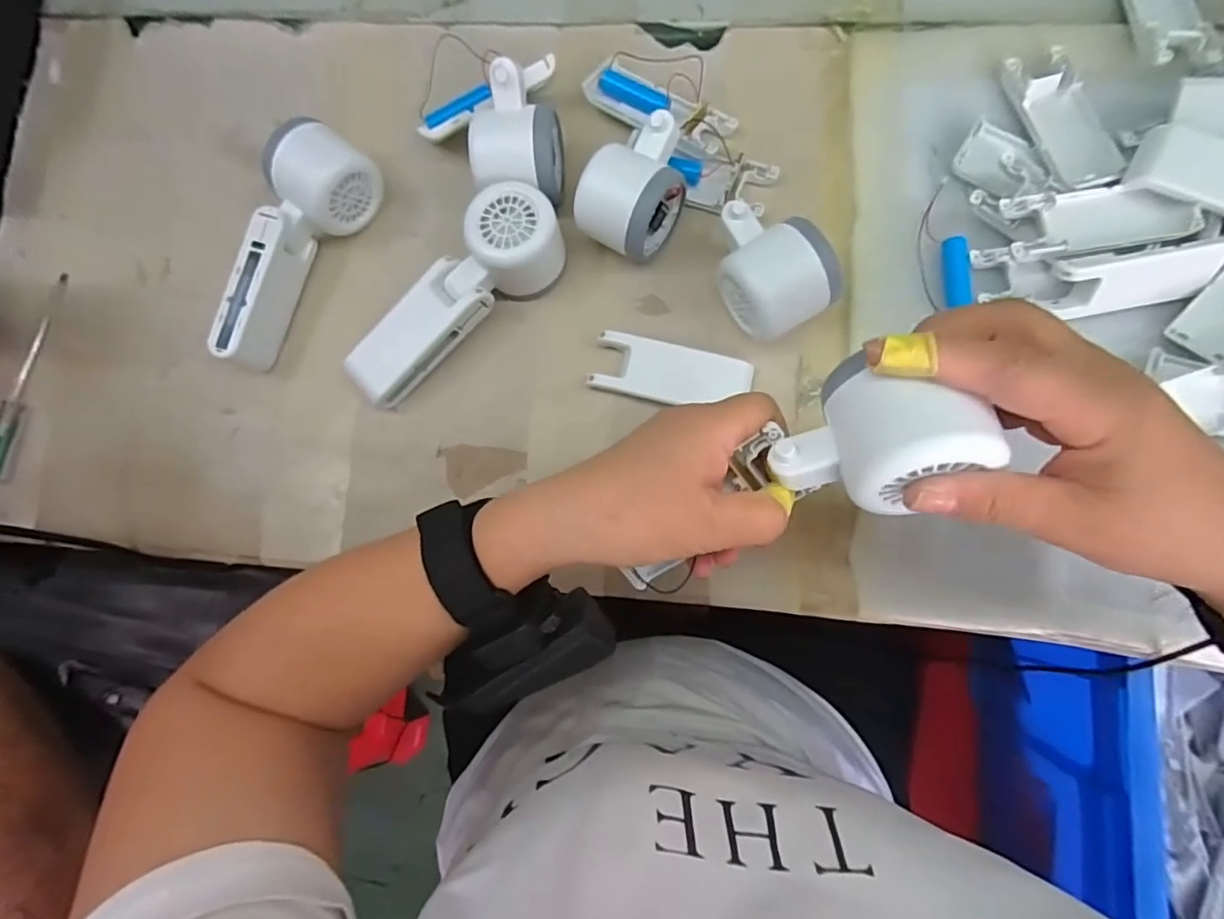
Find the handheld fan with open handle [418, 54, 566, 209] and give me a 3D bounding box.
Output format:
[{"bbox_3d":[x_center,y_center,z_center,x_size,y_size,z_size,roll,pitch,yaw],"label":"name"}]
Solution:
[{"bbox_3d":[-0.082,-0.220,0.393,0.092,0.065,0.107,-5,83,3],"label":"handheld fan with open handle"}]

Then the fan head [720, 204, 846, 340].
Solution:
[{"bbox_3d":[0.094,-0.117,0.363,0.057,0.051,0.082,-28,83,0],"label":"fan head"}]

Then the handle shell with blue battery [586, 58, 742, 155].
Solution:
[{"bbox_3d":[0.032,-0.241,0.410,0.103,0.019,0.034,27,84,8],"label":"handle shell with blue battery"}]

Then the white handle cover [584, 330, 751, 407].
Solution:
[{"bbox_3d":[0.038,-0.056,0.386,0.100,0.010,0.038,11,82,6],"label":"white handle cover"}]

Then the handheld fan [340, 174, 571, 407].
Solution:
[{"bbox_3d":[-0.100,-0.100,0.386,0.061,0.051,0.166,41,86,9],"label":"handheld fan"}]

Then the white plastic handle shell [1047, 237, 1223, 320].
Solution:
[{"bbox_3d":[0.315,-0.109,0.361,0.102,0.037,0.016,-11,40,0],"label":"white plastic handle shell"}]

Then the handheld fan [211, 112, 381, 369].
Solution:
[{"bbox_3d":[-0.217,-0.140,0.394,0.051,0.049,0.156,27,84,8],"label":"handheld fan"}]

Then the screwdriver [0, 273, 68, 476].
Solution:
[{"bbox_3d":[-0.414,-0.060,0.417,0.018,0.015,0.151,12,82,6],"label":"screwdriver"}]

